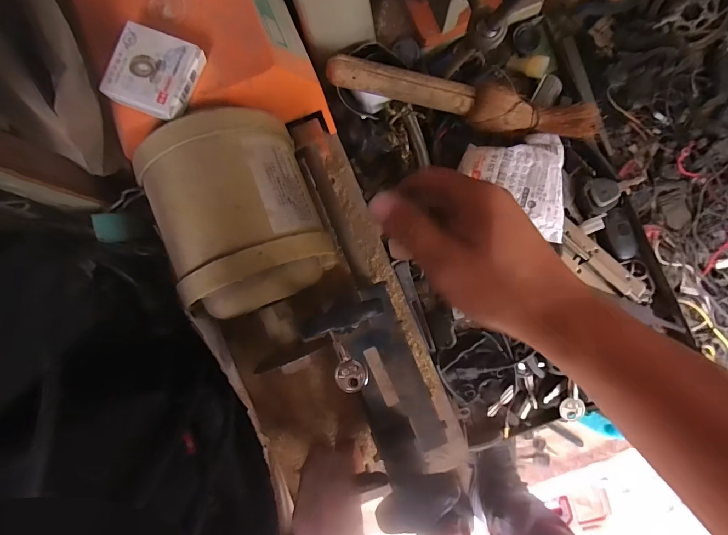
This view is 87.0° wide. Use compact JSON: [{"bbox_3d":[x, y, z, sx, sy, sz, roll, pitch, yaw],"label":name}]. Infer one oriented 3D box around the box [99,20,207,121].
[{"bbox_3d":[-0.128,-0.118,0.233,0.046,0.013,0.047,21,88,4],"label":"box"}]

